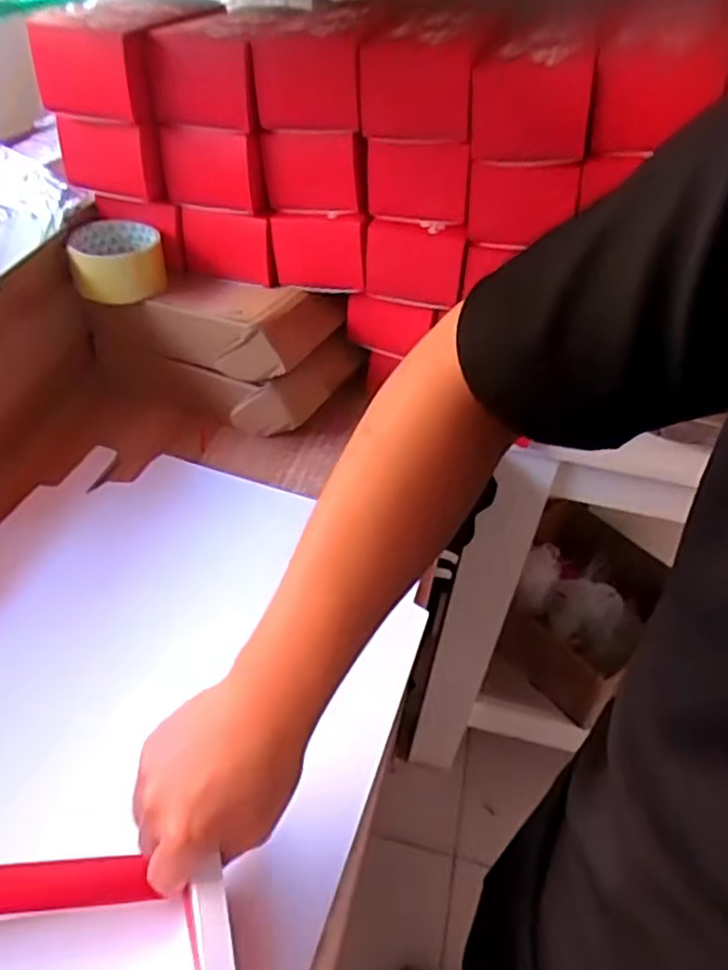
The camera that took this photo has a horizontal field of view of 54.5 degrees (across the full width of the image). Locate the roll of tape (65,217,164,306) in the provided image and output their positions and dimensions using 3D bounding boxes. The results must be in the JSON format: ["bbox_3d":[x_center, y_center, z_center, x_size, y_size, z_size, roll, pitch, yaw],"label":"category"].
[{"bbox_3d":[-0.231,-0.209,0.664,0.081,0.047,0.079,4,43,-3],"label":"roll of tape"}]

